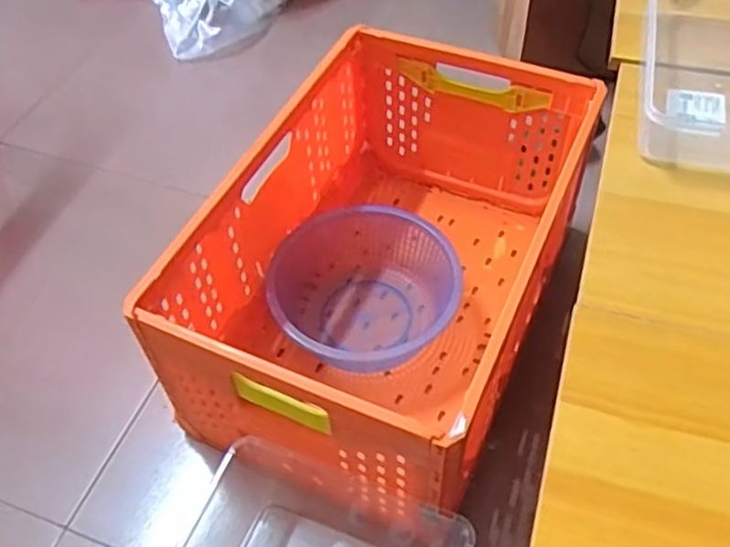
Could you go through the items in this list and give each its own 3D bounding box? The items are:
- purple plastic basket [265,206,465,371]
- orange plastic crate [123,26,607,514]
[{"bbox_3d":[-0.002,0.015,1.091,0.266,0.127,0.260,-2,52,3],"label":"purple plastic basket"},{"bbox_3d":[0.040,-0.022,1.000,0.399,0.305,0.616,18,55,18],"label":"orange plastic crate"}]

